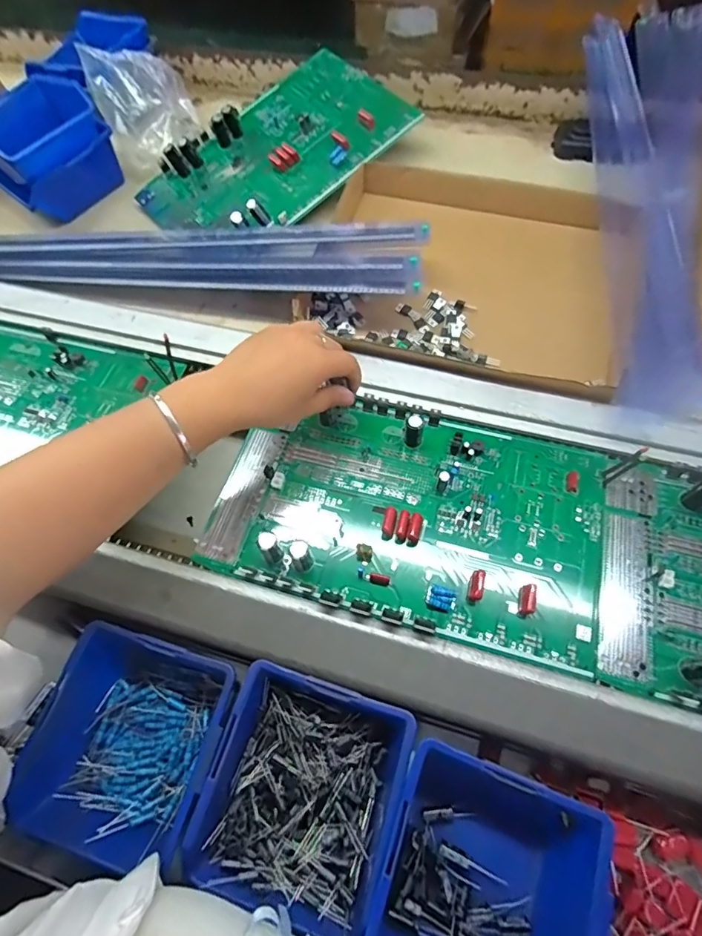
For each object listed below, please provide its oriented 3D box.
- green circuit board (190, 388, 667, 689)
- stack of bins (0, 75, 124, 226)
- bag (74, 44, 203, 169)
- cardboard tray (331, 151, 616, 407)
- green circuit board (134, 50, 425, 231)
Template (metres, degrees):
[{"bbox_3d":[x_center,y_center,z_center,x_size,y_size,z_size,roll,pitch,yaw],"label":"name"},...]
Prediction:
[{"bbox_3d":[0.061,0.037,0.386,0.342,0.019,0.184,11,63,7],"label":"green circuit board"},{"bbox_3d":[-0.364,-0.374,0.563,0.142,0.098,0.122,39,69,20],"label":"stack of bins"},{"bbox_3d":[-0.248,-0.443,0.576,0.111,0.082,0.110,-22,63,-10],"label":"bag"},{"bbox_3d":[0.117,-0.209,0.488,0.284,0.044,0.284,12,63,8],"label":"cardboard tray"},{"bbox_3d":[-0.088,-0.369,0.549,0.310,0.050,0.190,-42,70,-4],"label":"green circuit board"}]

